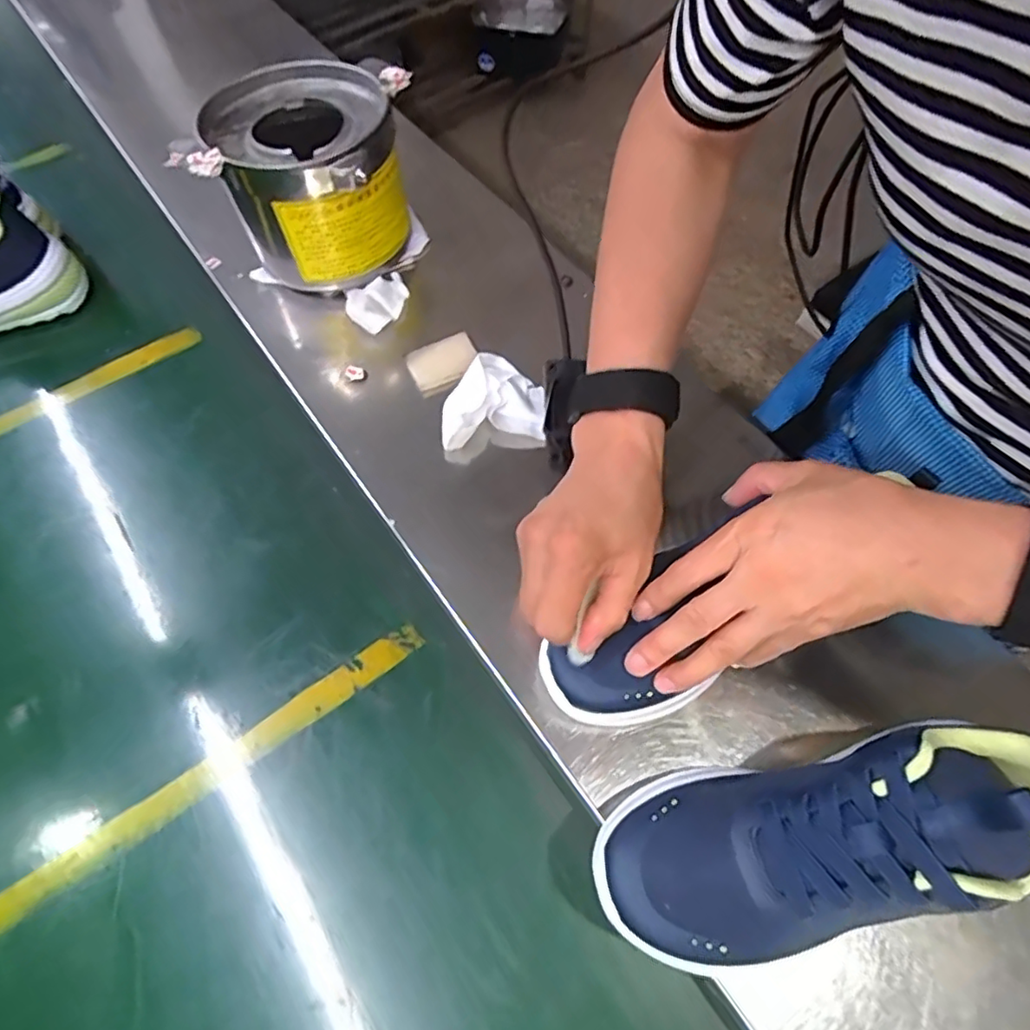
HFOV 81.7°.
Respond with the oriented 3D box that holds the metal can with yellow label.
[{"bbox_3d":[-0.164,-0.270,0.495,0.136,0.117,0.149,-21,64,-12],"label":"metal can with yellow label"}]

